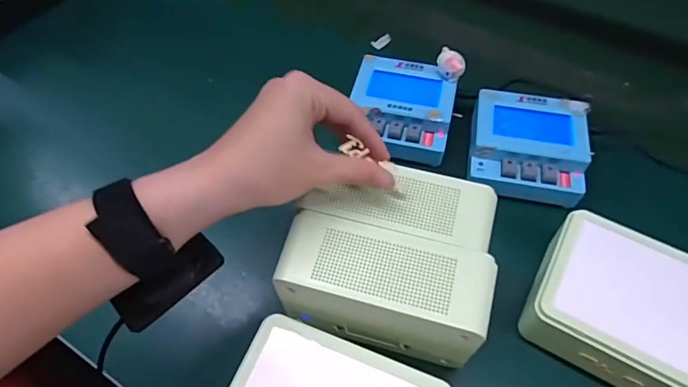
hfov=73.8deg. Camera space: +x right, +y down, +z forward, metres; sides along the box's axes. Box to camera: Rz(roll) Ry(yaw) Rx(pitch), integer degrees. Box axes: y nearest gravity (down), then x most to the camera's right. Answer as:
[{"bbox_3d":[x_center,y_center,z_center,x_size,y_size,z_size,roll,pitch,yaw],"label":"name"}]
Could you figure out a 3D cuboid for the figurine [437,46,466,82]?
[{"bbox_3d":[0.105,-0.128,0.455,0.018,0.021,0.029,-24,59,-16],"label":"figurine"}]

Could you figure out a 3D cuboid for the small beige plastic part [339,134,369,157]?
[{"bbox_3d":[0.007,-0.029,0.301,0.018,0.004,0.011,32,89,-15],"label":"small beige plastic part"}]

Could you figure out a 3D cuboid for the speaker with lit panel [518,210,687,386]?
[{"bbox_3d":[0.215,0.091,0.340,0.145,0.051,0.116,31,61,20],"label":"speaker with lit panel"}]

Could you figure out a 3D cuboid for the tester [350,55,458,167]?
[{"bbox_3d":[0.059,-0.088,0.467,0.100,0.042,0.096,12,56,8],"label":"tester"}]

